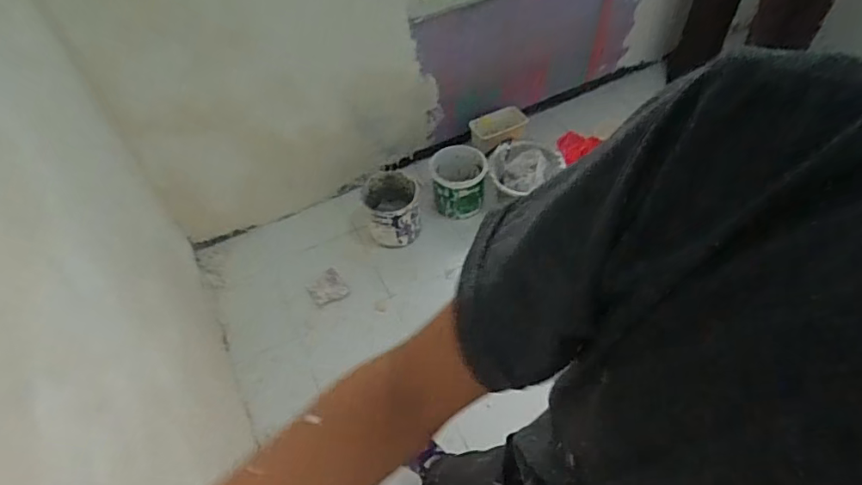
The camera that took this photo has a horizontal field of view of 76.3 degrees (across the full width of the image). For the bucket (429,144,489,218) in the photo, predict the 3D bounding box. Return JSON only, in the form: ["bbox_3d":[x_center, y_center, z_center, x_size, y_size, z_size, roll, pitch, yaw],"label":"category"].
[{"bbox_3d":[0.104,-0.222,1.948,0.198,0.150,0.204,-1,54,2],"label":"bucket"}]

